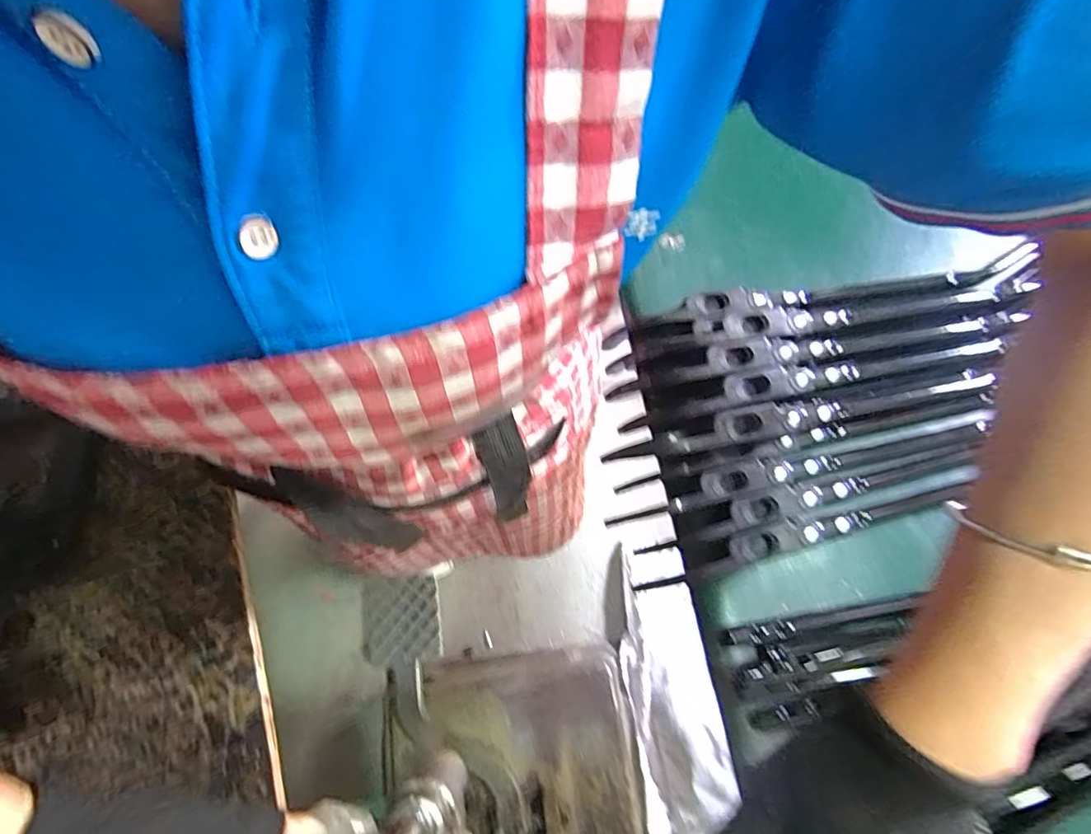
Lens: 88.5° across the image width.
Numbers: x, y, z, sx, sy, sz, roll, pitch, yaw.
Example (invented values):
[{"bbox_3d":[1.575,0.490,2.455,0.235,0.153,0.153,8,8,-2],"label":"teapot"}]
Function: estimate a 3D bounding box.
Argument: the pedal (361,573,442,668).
[{"bbox_3d":[-0.279,0.383,1.073,0.143,0.021,0.159,-9,73,-3],"label":"pedal"}]

